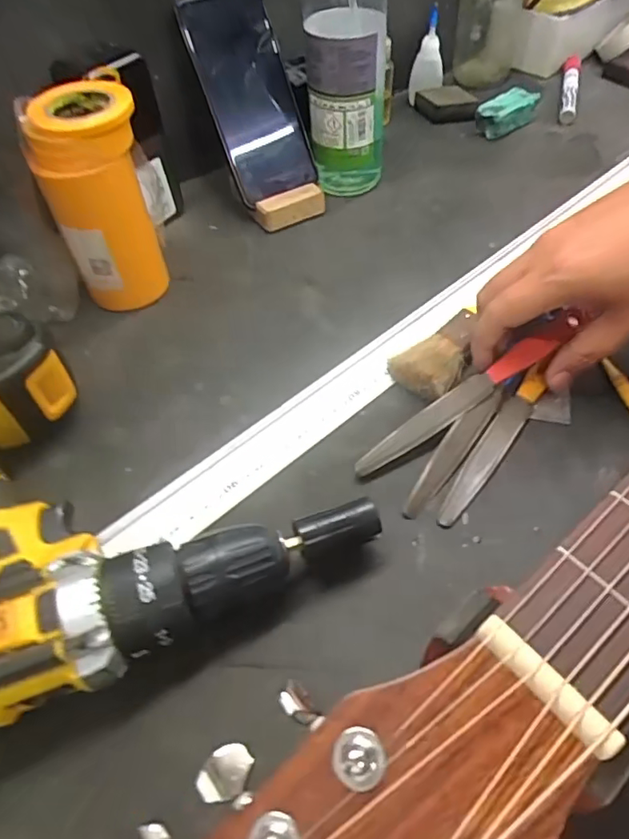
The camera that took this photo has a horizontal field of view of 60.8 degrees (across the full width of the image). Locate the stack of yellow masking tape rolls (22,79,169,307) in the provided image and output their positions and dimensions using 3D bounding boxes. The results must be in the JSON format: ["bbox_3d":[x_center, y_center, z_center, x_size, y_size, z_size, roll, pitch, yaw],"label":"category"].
[{"bbox_3d":[-0.146,-0.150,0.378,0.064,0.134,0.059,-15,54,-8],"label":"stack of yellow masking tape rolls"}]

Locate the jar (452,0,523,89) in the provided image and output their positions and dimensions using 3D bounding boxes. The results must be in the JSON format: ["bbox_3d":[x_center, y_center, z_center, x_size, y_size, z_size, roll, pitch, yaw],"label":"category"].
[{"bbox_3d":[0.190,-0.444,0.580,0.067,0.146,0.065,-2,53,2],"label":"jar"}]

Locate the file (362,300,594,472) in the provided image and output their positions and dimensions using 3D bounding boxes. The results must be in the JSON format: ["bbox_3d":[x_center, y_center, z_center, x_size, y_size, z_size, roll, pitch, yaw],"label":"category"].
[{"bbox_3d":[0.096,-0.017,0.330,0.171,0.006,0.016,-34,58,-12],"label":"file"}]

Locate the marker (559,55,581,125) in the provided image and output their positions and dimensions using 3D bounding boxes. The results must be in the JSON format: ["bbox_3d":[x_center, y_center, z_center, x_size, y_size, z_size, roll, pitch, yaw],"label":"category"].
[{"bbox_3d":[0.278,-0.363,0.584,0.016,0.020,0.148,13,55,13],"label":"marker"}]

